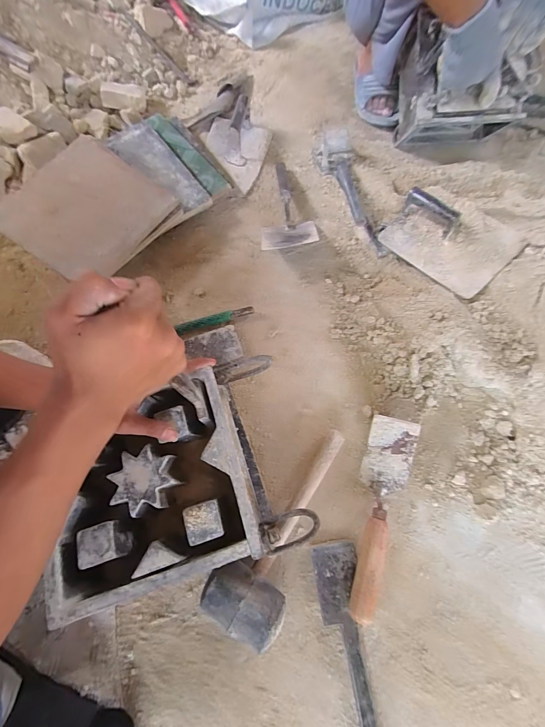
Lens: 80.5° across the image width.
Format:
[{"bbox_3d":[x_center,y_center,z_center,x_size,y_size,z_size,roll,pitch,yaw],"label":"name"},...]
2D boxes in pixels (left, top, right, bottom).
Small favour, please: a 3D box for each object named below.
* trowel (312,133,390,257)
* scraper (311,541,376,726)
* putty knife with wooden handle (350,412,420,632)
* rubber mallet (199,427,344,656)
[{"bbox_3d":[0.161,-0.368,0.680,0.070,0.058,0.335,-11,69,-4],"label":"trowel"},{"bbox_3d":[0.106,0.405,0.407,0.059,0.011,0.315,-7,69,-4],"label":"scraper"},{"bbox_3d":[0.158,0.213,0.460,0.069,0.054,0.264,12,69,5],"label":"putty knife with wooden handle"},{"bbox_3d":[0.010,0.208,0.447,0.098,0.081,0.284,23,70,9],"label":"rubber mallet"}]

